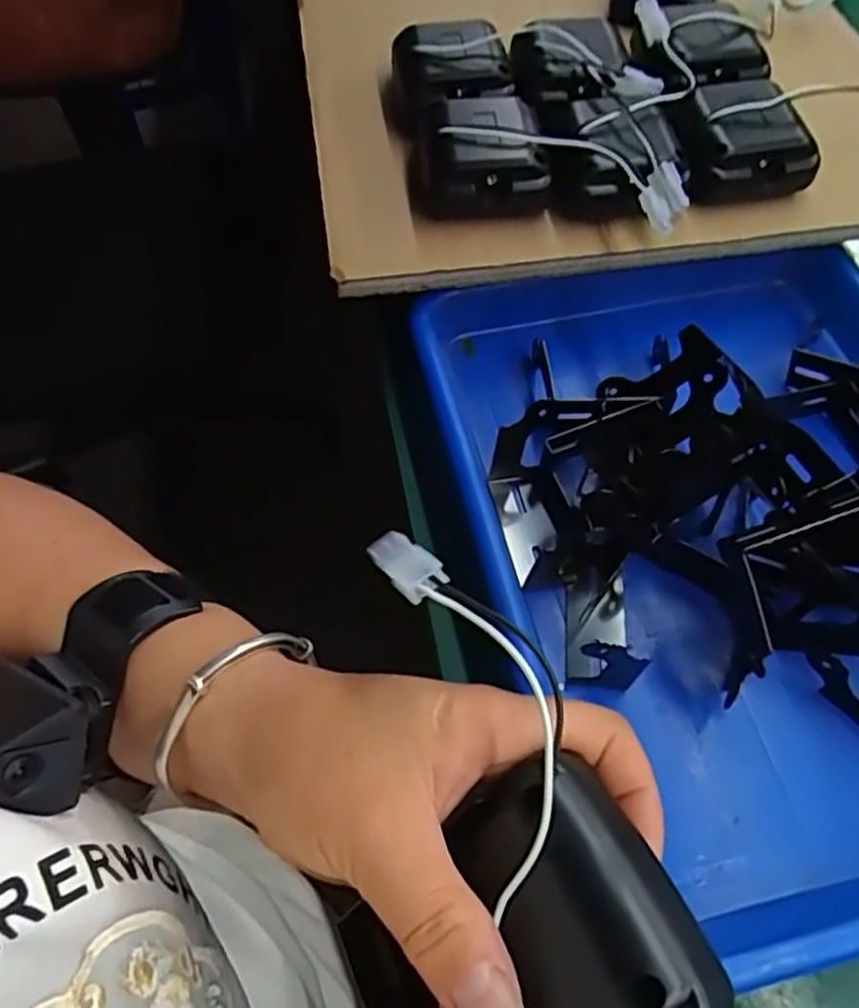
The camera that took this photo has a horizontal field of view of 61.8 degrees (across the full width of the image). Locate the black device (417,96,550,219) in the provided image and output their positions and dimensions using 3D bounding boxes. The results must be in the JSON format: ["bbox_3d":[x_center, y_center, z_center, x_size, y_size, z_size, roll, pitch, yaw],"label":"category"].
[{"bbox_3d":[0.026,-0.183,0.372,0.064,0.034,0.065,-5,57,0],"label":"black device"}]

